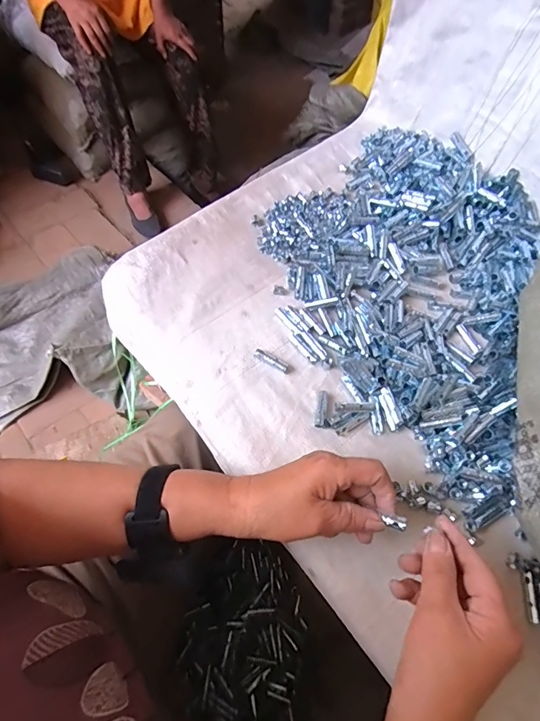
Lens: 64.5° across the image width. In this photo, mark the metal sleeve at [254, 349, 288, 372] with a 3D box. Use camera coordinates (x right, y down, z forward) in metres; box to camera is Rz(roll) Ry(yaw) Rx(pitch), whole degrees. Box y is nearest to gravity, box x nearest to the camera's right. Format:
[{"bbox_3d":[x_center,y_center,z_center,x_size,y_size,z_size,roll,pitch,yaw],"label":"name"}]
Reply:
[{"bbox_3d":[0.001,0.001,0.496,0.043,0.008,0.012,30,63,14],"label":"metal sleeve"}]

